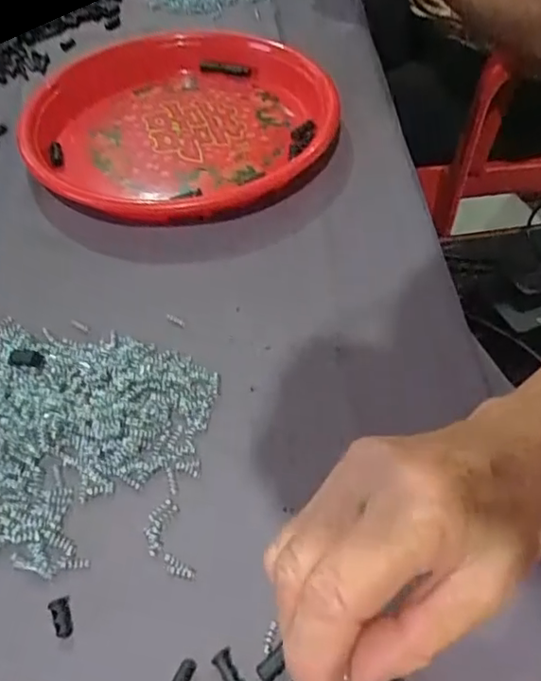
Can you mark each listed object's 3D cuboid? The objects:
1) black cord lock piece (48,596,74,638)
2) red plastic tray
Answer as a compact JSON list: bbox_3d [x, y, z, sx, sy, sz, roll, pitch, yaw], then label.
[{"bbox_3d":[-0.095,0.126,0.284,0.008,0.007,0.017,-16,52,-12],"label":"black cord lock piece"},{"bbox_3d":[-0.072,-0.177,0.503,0.241,0.043,0.215,-5,51,-3],"label":"red plastic tray"}]

